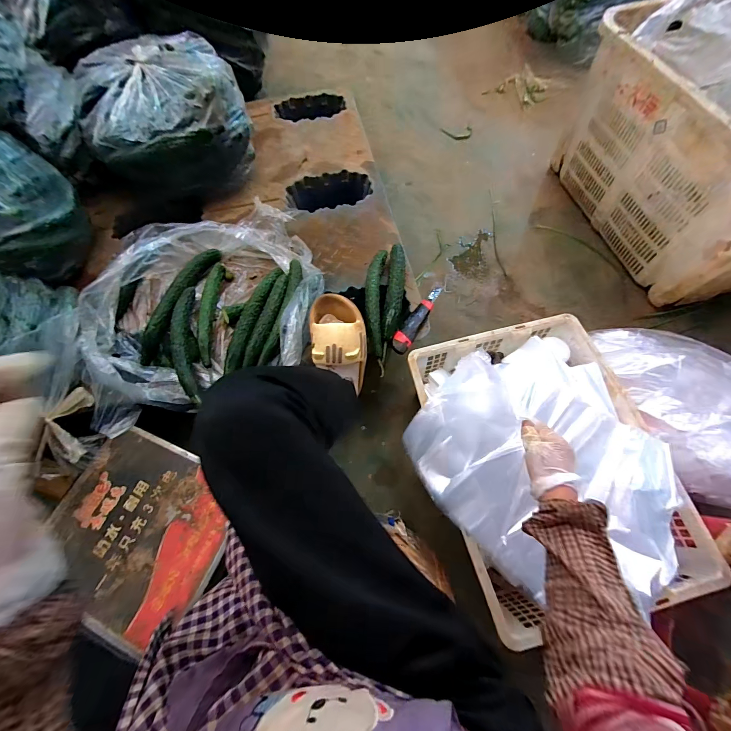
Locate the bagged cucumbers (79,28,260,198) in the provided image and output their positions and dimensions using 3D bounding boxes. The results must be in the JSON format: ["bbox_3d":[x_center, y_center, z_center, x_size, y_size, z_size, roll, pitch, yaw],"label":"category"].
[{"bbox_3d":[-0.541,-0.665,0.877,0.386,0.240,0.425,-27,68,-8],"label":"bagged cucumbers"}]

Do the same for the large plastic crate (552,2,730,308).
[{"bbox_3d":[0.851,-0.520,0.809,0.466,0.364,0.651,-15,67,-4],"label":"large plastic crate"}]

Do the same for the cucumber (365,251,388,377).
[{"bbox_3d":[0.020,-0.139,0.714,0.048,0.035,0.283,2,67,3],"label":"cucumber"}]

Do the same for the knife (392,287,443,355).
[{"bbox_3d":[0.112,-0.104,0.701,0.037,0.018,0.191,28,71,14],"label":"knife"}]

